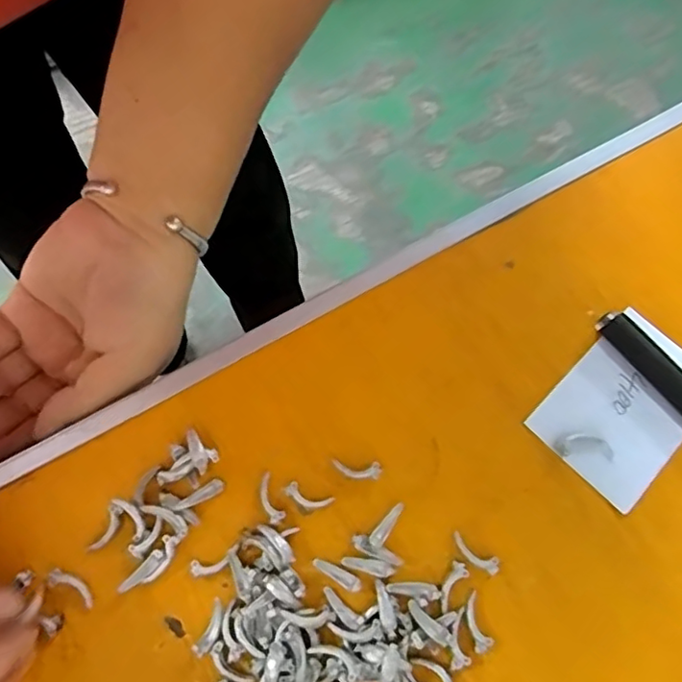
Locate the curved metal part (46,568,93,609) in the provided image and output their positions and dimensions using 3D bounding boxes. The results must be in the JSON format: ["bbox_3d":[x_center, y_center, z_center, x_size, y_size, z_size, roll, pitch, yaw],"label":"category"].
[{"bbox_3d":[-0.104,0.095,0.228,0.021,0.004,0.007,27,74,11],"label":"curved metal part"}]

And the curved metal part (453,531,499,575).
[{"bbox_3d":[0.052,0.083,0.230,0.020,0.005,0.006,33,75,12],"label":"curved metal part"}]

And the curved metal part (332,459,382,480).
[{"bbox_3d":[0.007,0.053,0.241,0.019,0.005,0.007,0,71,2],"label":"curved metal part"}]

